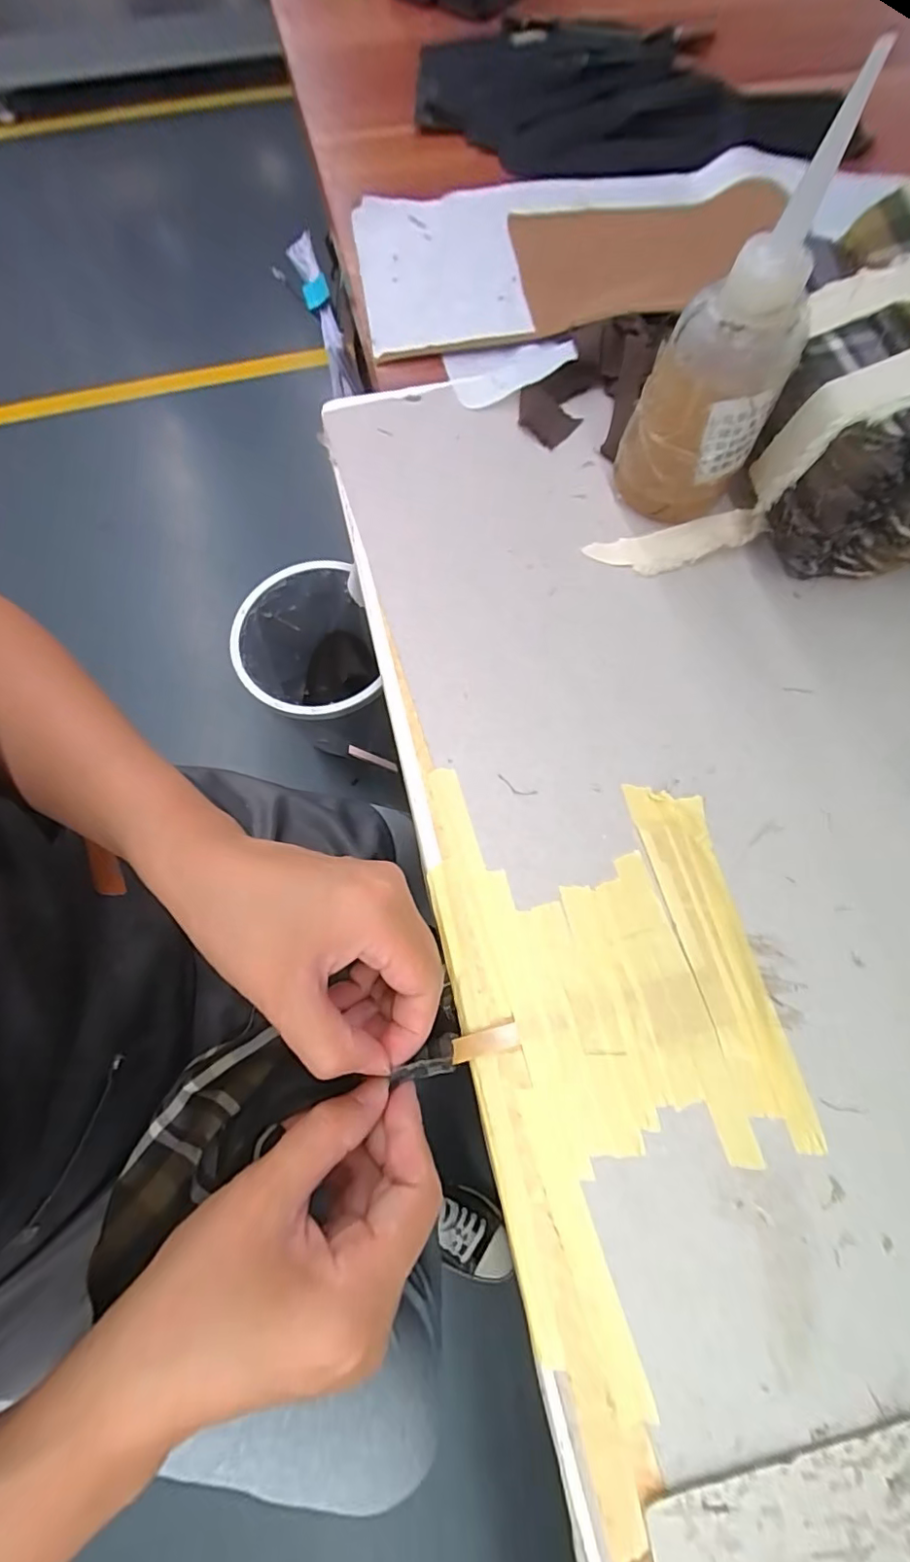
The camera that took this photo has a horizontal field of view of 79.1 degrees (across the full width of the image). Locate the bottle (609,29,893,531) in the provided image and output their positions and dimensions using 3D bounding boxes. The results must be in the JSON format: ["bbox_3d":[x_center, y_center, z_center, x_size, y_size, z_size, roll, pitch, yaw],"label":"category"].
[{"bbox_3d":[0.130,-0.200,0.271,0.058,0.142,0.052,-12,72,-6],"label":"bottle"}]

